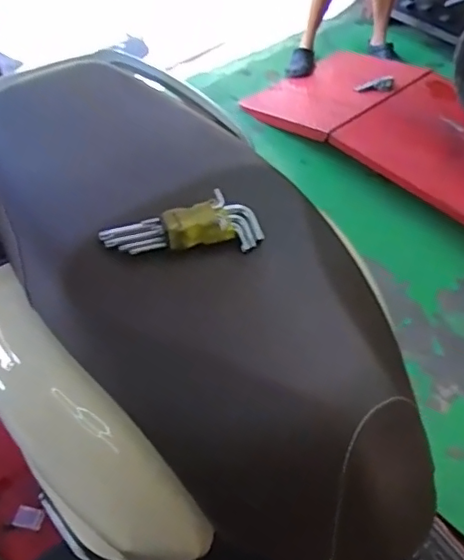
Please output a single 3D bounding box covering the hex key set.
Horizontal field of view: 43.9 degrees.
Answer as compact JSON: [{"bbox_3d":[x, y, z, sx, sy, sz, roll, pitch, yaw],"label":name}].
[{"bbox_3d":[-0.054,-0.060,0.640,0.177,0.039,0.063,-7,51,-9],"label":"hex key set"}]

